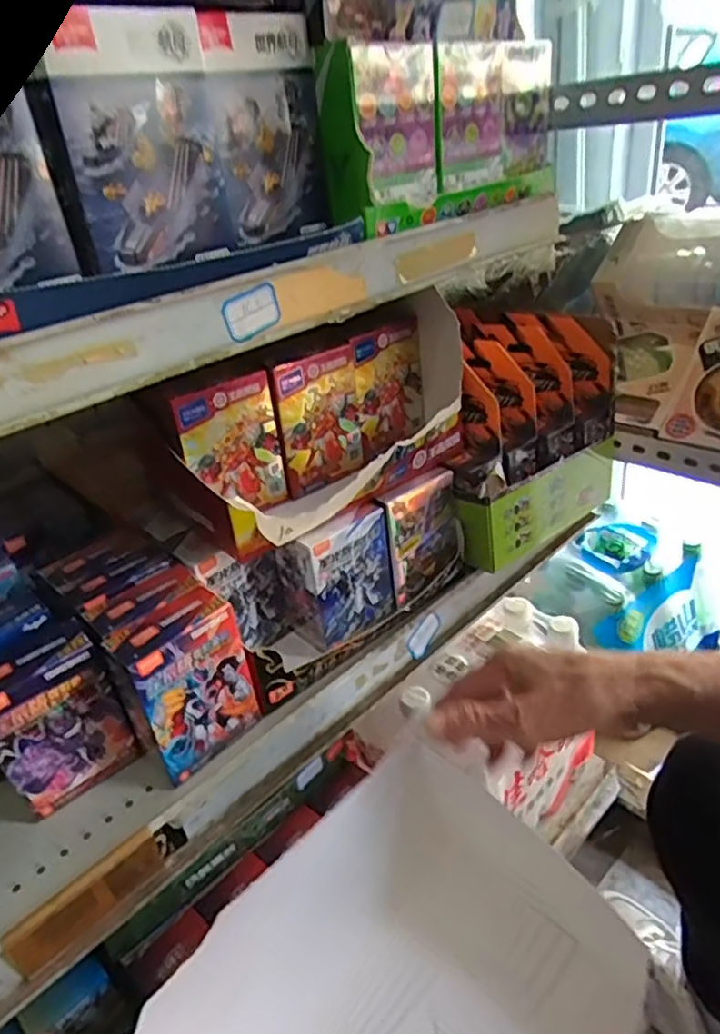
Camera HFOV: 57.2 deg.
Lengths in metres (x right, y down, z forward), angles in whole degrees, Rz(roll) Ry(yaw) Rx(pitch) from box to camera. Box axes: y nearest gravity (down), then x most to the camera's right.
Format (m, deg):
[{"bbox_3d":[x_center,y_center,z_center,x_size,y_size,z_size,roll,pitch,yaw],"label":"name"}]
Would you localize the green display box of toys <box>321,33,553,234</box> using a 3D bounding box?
[{"bbox_3d":[0.071,-0.293,0.502,0.053,0.107,0.236,19,39,37],"label":"green display box of toys"}]

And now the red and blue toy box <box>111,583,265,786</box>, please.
[{"bbox_3d":[-0.108,0.110,0.430,0.033,0.108,0.073,21,40,38],"label":"red and blue toy box"}]

